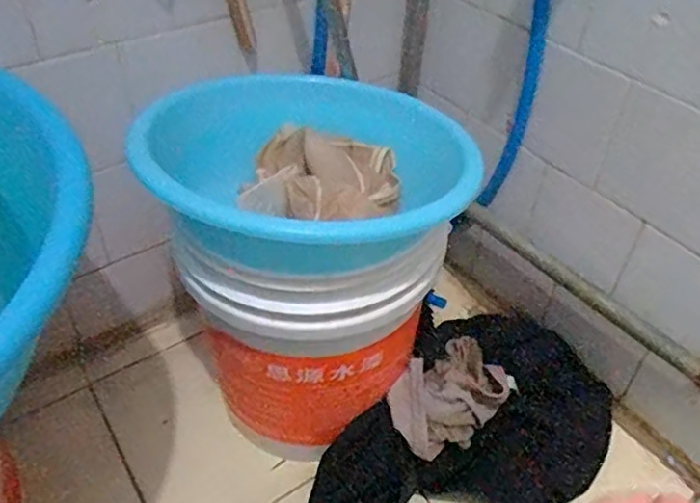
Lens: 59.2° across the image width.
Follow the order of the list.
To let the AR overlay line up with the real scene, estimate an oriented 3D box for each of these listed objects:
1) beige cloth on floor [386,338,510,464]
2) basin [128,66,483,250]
[{"bbox_3d":[0.135,0.175,0.787,0.110,0.052,0.194,33,51,29],"label":"beige cloth on floor"},{"bbox_3d":[-0.053,-0.081,0.633,0.290,0.109,0.296,1,43,-1],"label":"basin"}]

